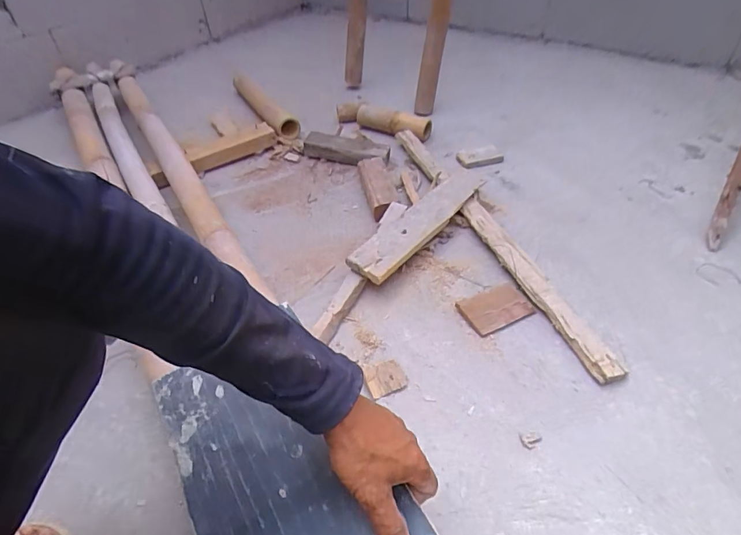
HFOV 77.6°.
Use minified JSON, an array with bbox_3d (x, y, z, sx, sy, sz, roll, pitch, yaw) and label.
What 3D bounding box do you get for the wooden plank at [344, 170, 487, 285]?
[{"bbox_3d":[0.100,-0.099,0.913,0.085,0.027,0.369,26,50,30],"label":"wooden plank"}]

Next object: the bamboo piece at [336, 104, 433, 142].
[{"bbox_3d":[0.030,-0.405,1.270,0.300,0.065,0.052,21,50,24],"label":"bamboo piece"}]

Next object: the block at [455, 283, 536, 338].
[{"bbox_3d":[0.214,0.070,0.788,0.110,0.018,0.073,-20,47,-15],"label":"block"}]

